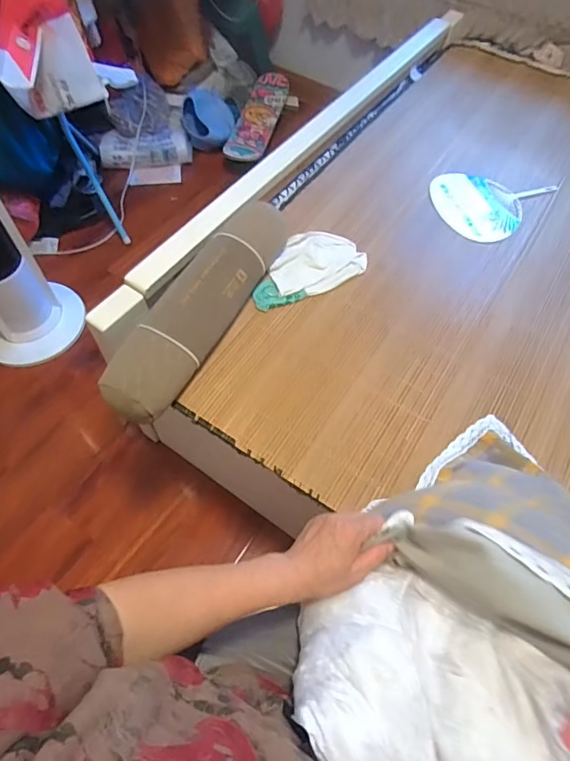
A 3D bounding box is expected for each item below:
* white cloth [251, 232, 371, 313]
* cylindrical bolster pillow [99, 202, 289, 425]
[{"bbox_3d":[0.037,-0.225,0.950,0.250,0.023,0.140,-32,67,-19],"label":"white cloth"},{"bbox_3d":[-0.142,-0.148,0.856,0.118,0.093,0.519,26,63,11],"label":"cylindrical bolster pillow"}]

